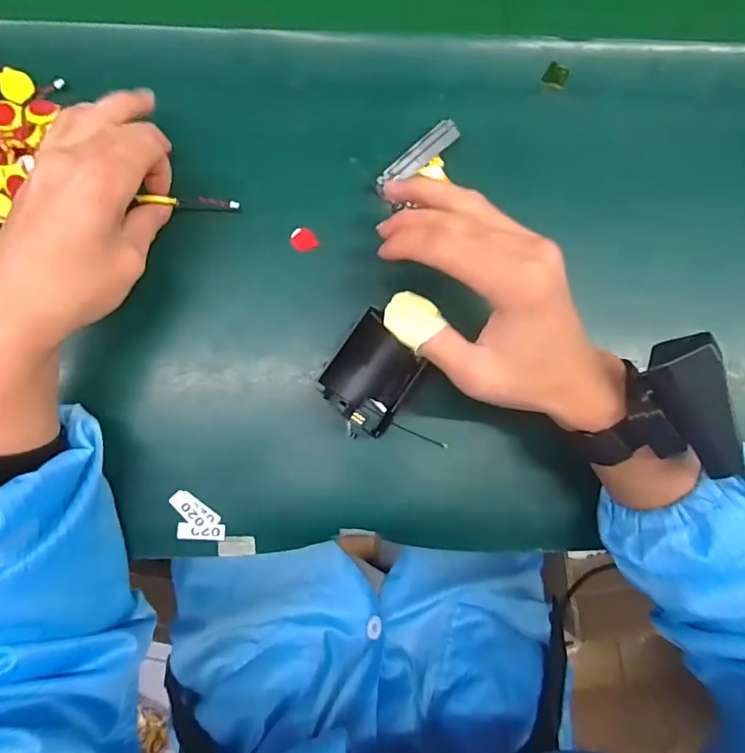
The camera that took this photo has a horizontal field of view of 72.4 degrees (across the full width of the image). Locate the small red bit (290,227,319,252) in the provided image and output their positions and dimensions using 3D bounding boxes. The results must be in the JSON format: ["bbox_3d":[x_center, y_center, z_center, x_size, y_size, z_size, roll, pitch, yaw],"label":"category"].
[{"bbox_3d":[-0.048,-0.095,0.353,0.017,0.004,0.019,-33,86,-6],"label":"small red bit"}]

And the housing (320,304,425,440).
[{"bbox_3d":[-0.001,0.001,0.332,0.052,0.027,0.069,34,83,1],"label":"housing"}]

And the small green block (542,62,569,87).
[{"bbox_3d":[0.133,-0.217,0.367,0.016,0.005,0.015,25,83,0],"label":"small green block"}]

